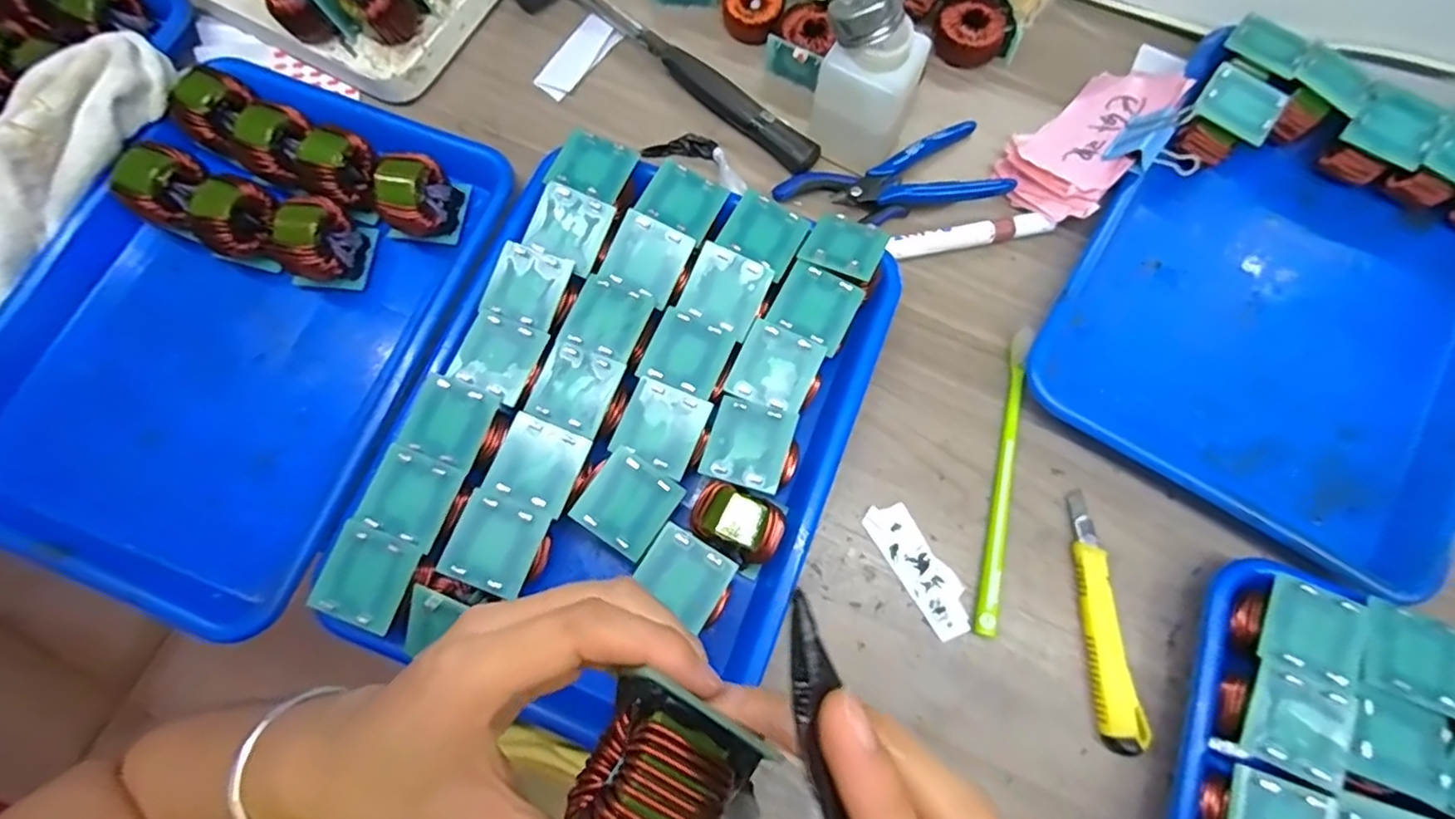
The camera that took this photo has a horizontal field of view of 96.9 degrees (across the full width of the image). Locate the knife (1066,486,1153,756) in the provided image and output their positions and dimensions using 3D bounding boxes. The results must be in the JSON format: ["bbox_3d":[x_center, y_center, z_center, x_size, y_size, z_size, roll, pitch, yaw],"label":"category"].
[{"bbox_3d":[0.211,0.117,0.365,0.021,0.011,0.136,-2,73,-1],"label":"knife"}]

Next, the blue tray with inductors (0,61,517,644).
[{"bbox_3d":[-0.305,-0.059,0.394,0.244,0.051,0.324,21,74,6],"label":"blue tray with inductors"}]

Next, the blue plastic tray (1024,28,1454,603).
[{"bbox_3d":[0.348,-0.059,0.404,0.245,0.042,0.276,31,75,8],"label":"blue plastic tray"}]

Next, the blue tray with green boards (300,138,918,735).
[{"bbox_3d":[-0.053,0.007,0.379,0.240,0.055,0.312,20,74,5],"label":"blue tray with green boards"}]

